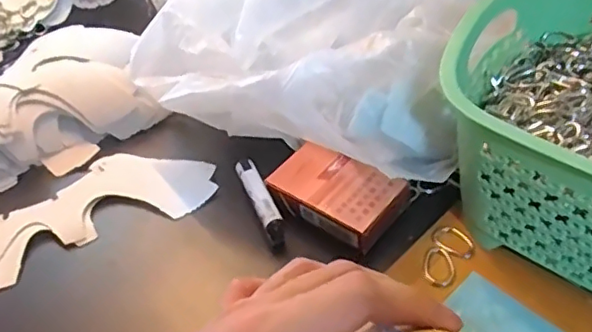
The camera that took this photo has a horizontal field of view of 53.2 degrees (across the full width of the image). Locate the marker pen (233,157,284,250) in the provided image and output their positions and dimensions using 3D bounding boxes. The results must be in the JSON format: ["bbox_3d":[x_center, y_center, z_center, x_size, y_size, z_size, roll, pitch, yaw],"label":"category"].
[{"bbox_3d":[-0.025,0.026,0.426,0.015,0.014,0.082,-19,44,-12],"label":"marker pen"}]

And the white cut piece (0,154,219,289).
[{"bbox_3d":[-0.181,0.042,0.442,0.233,0.011,0.089,-24,45,-17],"label":"white cut piece"}]

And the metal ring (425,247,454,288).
[{"bbox_3d":[0.093,0.065,0.385,0.019,0.004,0.030,5,44,13],"label":"metal ring"}]

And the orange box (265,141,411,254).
[{"bbox_3d":[0.028,0.019,0.427,0.088,0.023,0.057,28,53,32],"label":"orange box"}]

